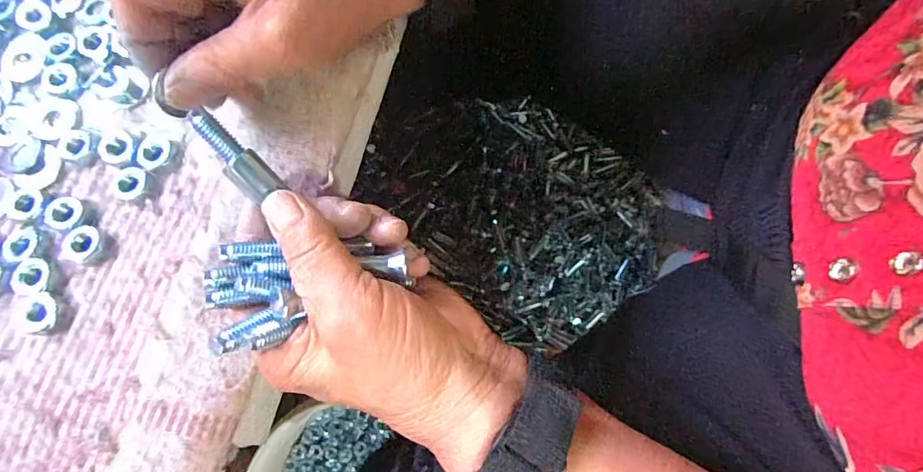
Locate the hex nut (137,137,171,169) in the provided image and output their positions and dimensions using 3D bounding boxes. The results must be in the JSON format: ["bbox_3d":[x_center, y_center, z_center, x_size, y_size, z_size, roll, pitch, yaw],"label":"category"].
[{"bbox_3d":[-0.146,-0.039,0.225,0.012,0.004,0.016,15,75,3],"label":"hex nut"}]

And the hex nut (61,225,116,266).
[{"bbox_3d":[-0.167,0.004,0.211,0.020,0.006,0.016,18,75,4],"label":"hex nut"}]

